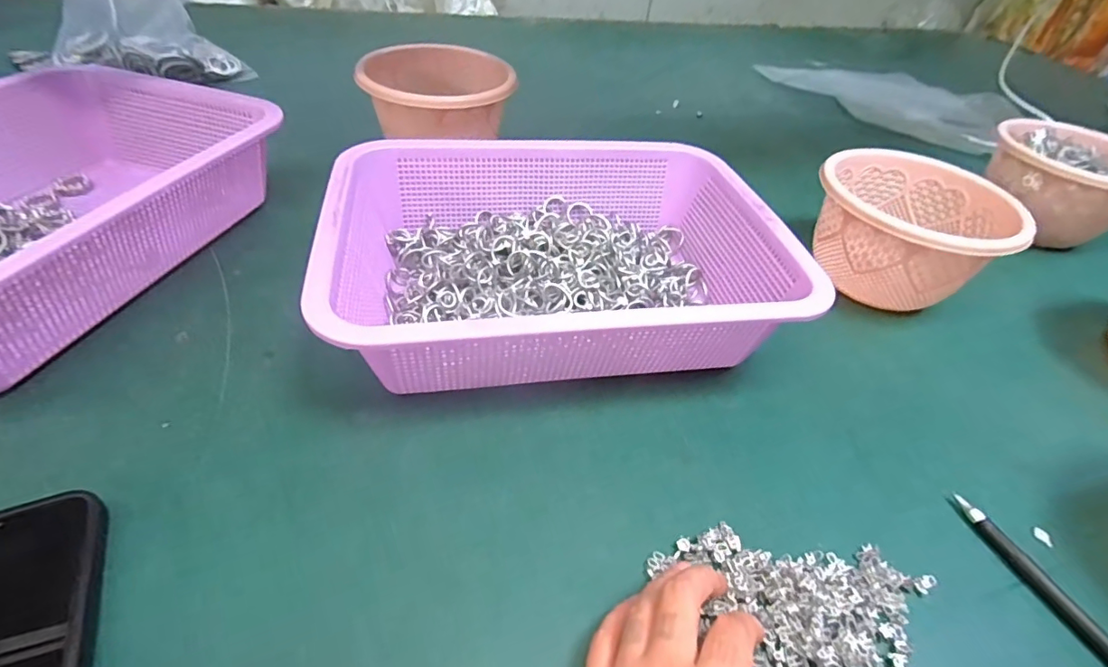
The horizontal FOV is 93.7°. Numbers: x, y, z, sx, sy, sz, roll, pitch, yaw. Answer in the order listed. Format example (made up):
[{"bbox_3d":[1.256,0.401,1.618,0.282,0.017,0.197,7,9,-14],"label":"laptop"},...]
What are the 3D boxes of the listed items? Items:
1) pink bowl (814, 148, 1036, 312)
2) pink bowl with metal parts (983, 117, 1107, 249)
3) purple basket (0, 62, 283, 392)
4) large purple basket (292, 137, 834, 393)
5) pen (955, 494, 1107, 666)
[{"bbox_3d":[0.282,-0.080,0.430,0.133,0.088,0.136,4,44,-4],"label":"pink bowl"},{"bbox_3d":[0.510,-0.151,0.532,0.137,0.084,0.148,31,48,23],"label":"pink bowl with metal parts"},{"bbox_3d":[-0.362,-0.085,0.355,0.208,0.083,0.294,15,44,8],"label":"purple basket"},{"bbox_3d":[0.002,-0.049,0.368,0.293,0.082,0.211,-4,45,-11],"label":"large purple basket"},{"bbox_3d":[0.261,0.146,0.248,0.011,0.011,0.150,-10,46,-17],"label":"pen"}]

